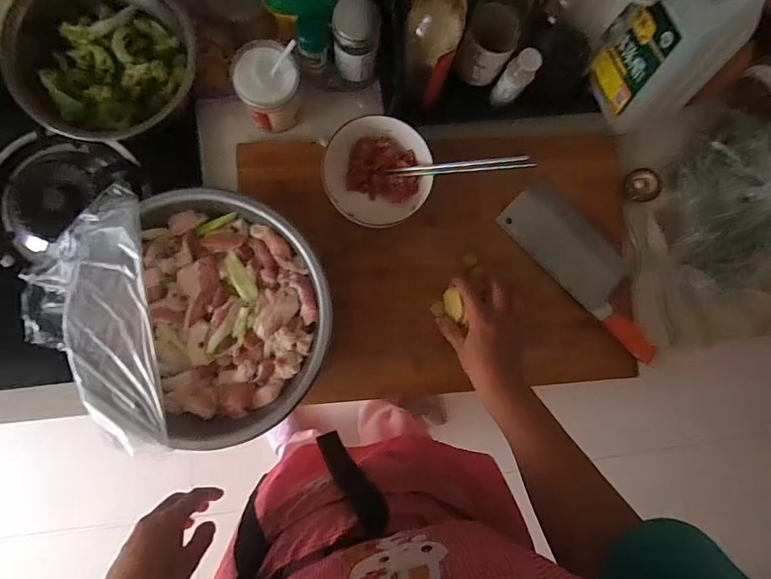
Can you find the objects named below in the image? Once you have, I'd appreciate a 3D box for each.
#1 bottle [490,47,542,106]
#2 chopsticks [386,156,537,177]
[{"bbox_3d":[0.175,-0.285,0.588,0.036,0.095,0.031,28,83,-3],"label":"bottle"},{"bbox_3d":[0.089,-0.153,0.544,0.180,0.015,0.013,4,84,28],"label":"chopsticks"}]

